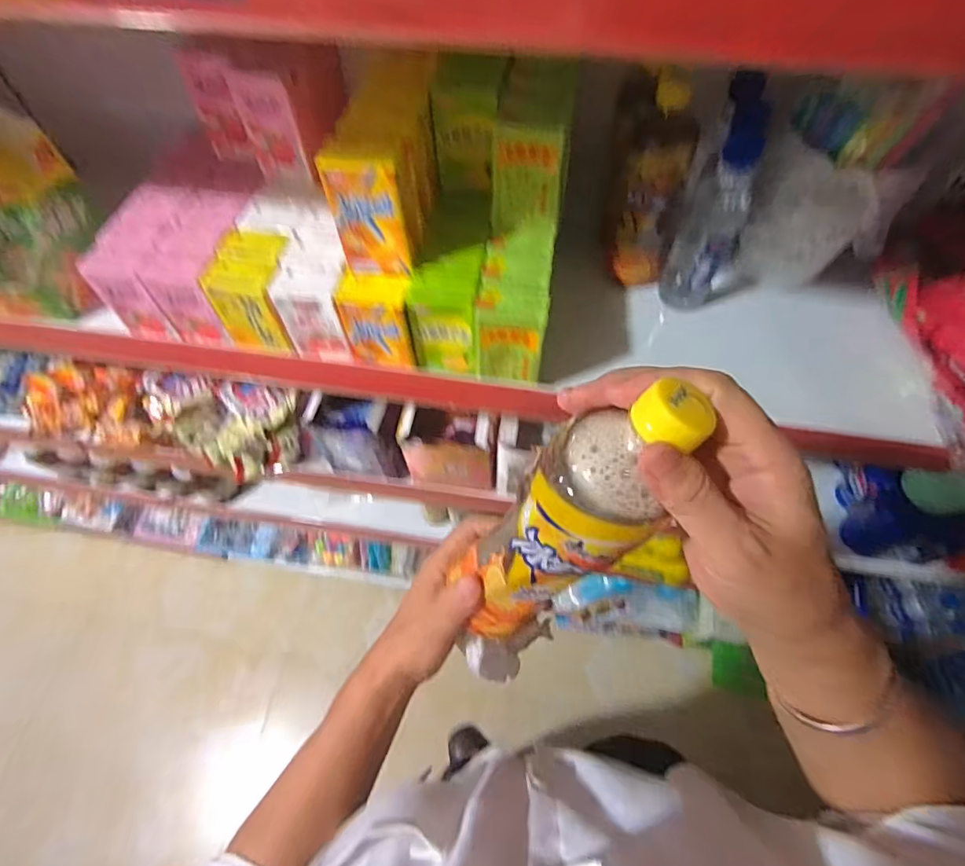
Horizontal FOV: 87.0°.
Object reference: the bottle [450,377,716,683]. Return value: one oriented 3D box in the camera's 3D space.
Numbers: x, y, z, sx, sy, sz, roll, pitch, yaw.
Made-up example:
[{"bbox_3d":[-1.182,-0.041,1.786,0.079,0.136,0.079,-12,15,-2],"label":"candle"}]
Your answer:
[{"bbox_3d":[0.038,0.077,0.301,0.070,0.279,0.061,-29,63,-36],"label":"bottle"}]

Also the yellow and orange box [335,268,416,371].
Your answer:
[{"bbox_3d":[-0.102,-0.113,0.513,0.066,0.088,0.048,8,62,6],"label":"yellow and orange box"}]

